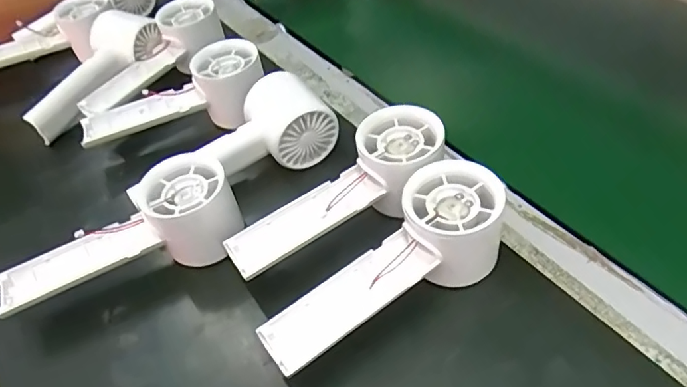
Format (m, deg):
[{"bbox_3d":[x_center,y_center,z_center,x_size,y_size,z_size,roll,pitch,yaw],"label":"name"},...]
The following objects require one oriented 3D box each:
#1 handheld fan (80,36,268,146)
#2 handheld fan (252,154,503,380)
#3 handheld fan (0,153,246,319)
[{"bbox_3d":[-0.138,-0.071,0.449,0.158,0.051,0.069,-21,46,4],"label":"handheld fan"},{"bbox_3d":[0.023,0.043,0.313,0.158,0.056,0.053,-27,47,-16],"label":"handheld fan"},{"bbox_3d":[-0.144,0.034,0.360,0.161,0.054,0.061,-25,46,2],"label":"handheld fan"}]

